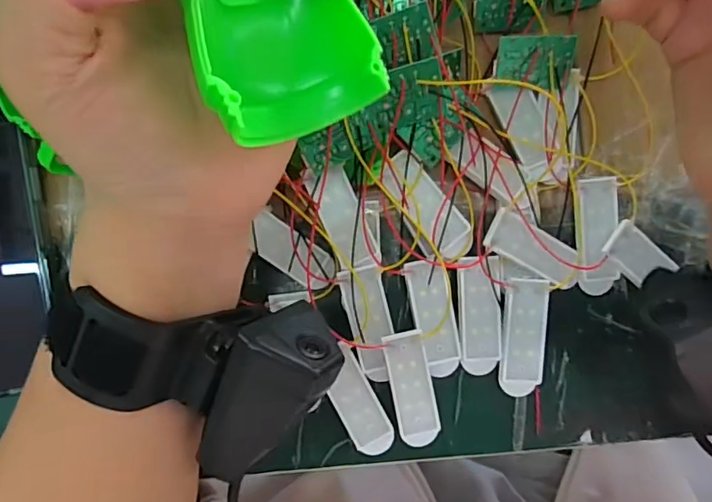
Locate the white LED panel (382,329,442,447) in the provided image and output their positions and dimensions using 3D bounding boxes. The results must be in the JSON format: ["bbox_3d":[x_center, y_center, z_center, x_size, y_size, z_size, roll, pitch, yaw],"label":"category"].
[{"bbox_3d":[0.027,0.067,0.253,0.020,0.004,0.057,-12,98,-4],"label":"white LED panel"}]

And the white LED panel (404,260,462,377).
[{"bbox_3d":[0.039,0.033,0.256,0.020,0.009,0.058,-11,94,-2],"label":"white LED panel"}]

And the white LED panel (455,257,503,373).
[{"bbox_3d":[0.062,0.032,0.259,0.021,0.012,0.057,-3,84,-3],"label":"white LED panel"}]

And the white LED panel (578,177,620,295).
[{"bbox_3d":[0.121,-0.007,0.261,0.020,0.010,0.057,-4,96,-8],"label":"white LED panel"}]

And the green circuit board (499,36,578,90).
[{"bbox_3d":[0.086,-0.090,0.252,0.035,0.004,0.024,2,115,7],"label":"green circuit board"}]

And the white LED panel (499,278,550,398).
[{"bbox_3d":[0.082,0.043,0.259,0.020,0.011,0.057,5,84,-2],"label":"white LED panel"}]

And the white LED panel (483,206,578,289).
[{"bbox_3d":[0.089,0.000,0.255,0.055,0.007,0.022,29,83,-15],"label":"white LED panel"}]

